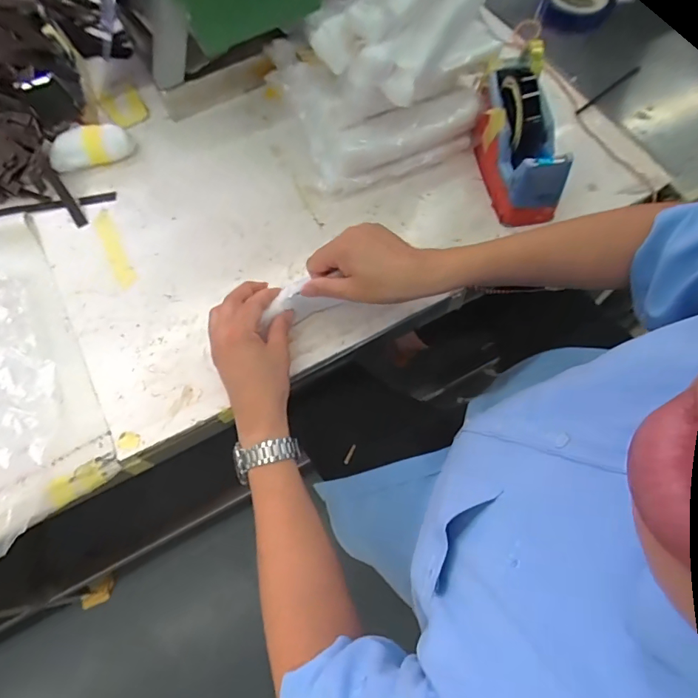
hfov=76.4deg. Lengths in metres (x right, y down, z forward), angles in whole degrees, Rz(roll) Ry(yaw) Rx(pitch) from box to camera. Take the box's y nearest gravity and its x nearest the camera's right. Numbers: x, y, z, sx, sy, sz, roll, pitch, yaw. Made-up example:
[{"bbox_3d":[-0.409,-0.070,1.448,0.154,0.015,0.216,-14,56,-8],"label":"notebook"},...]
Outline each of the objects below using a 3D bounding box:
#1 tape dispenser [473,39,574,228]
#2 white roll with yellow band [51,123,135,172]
[{"bbox_3d":[0.220,-0.273,0.568,0.075,0.112,0.191,-10,68,-2],"label":"tape dispenser"},{"bbox_3d":[-0.380,-0.297,0.654,0.116,0.033,0.048,-24,69,-8],"label":"white roll with yellow band"}]

